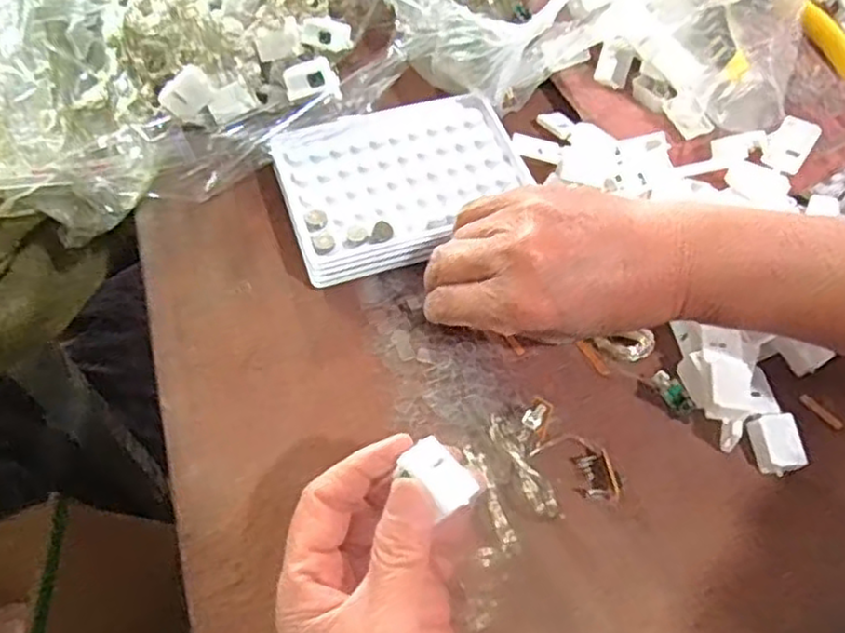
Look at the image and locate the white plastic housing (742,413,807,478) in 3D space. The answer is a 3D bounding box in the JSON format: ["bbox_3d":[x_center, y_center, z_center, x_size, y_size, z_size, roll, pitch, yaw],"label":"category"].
[{"bbox_3d":[0.167,0.060,0.335,0.019,0.012,0.027,-12,60,-9],"label":"white plastic housing"}]

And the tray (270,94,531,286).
[{"bbox_3d":[-0.011,-0.080,0.392,0.130,0.020,0.100,-17,67,-11],"label":"tray"}]

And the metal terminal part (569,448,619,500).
[{"bbox_3d":[0.079,0.071,0.324,0.017,0.012,0.022,-4,59,-5],"label":"metal terminal part"}]

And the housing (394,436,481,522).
[{"bbox_3d":[0.005,0.059,0.260,0.027,0.009,0.020,42,42,15],"label":"housing"}]

